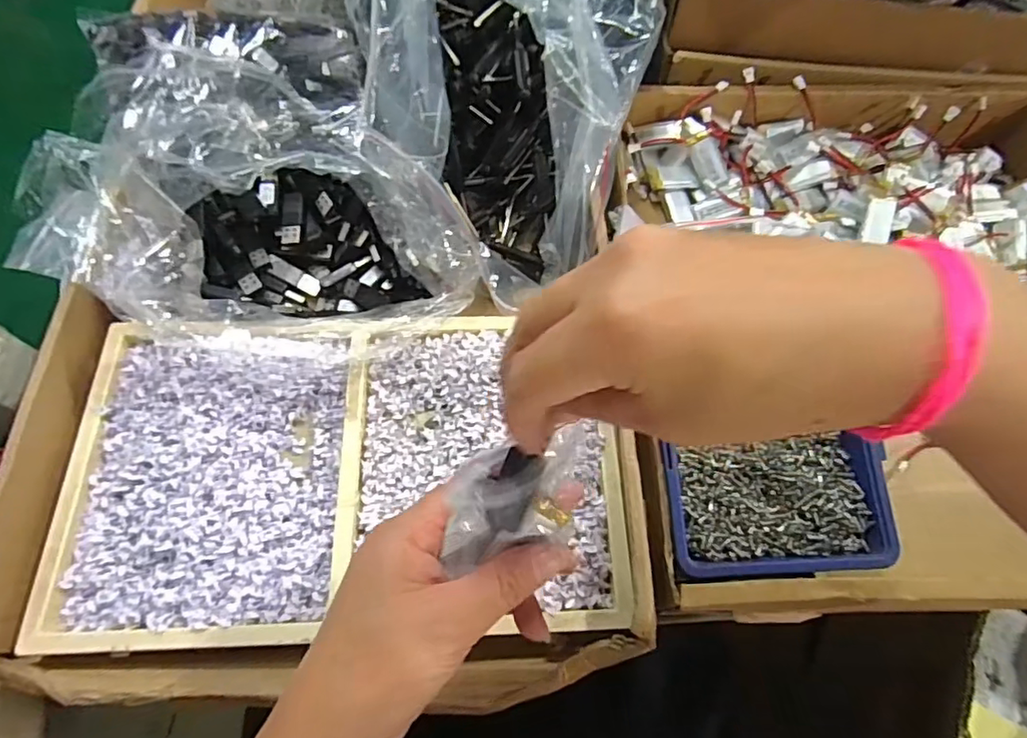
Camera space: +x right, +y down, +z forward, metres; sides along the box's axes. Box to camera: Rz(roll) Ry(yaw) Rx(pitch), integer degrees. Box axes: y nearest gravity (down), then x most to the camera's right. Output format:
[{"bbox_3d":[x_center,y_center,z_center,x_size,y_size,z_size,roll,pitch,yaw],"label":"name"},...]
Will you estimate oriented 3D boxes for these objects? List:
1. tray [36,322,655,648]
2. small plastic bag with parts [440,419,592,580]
[{"bbox_3d":[-0.100,0.059,0.341,0.326,0.031,0.194,-2,66,-2],"label":"tray"},{"bbox_3d":[0.000,0.052,0.222,0.056,0.045,0.036,-11,67,-6],"label":"small plastic bag with parts"}]

